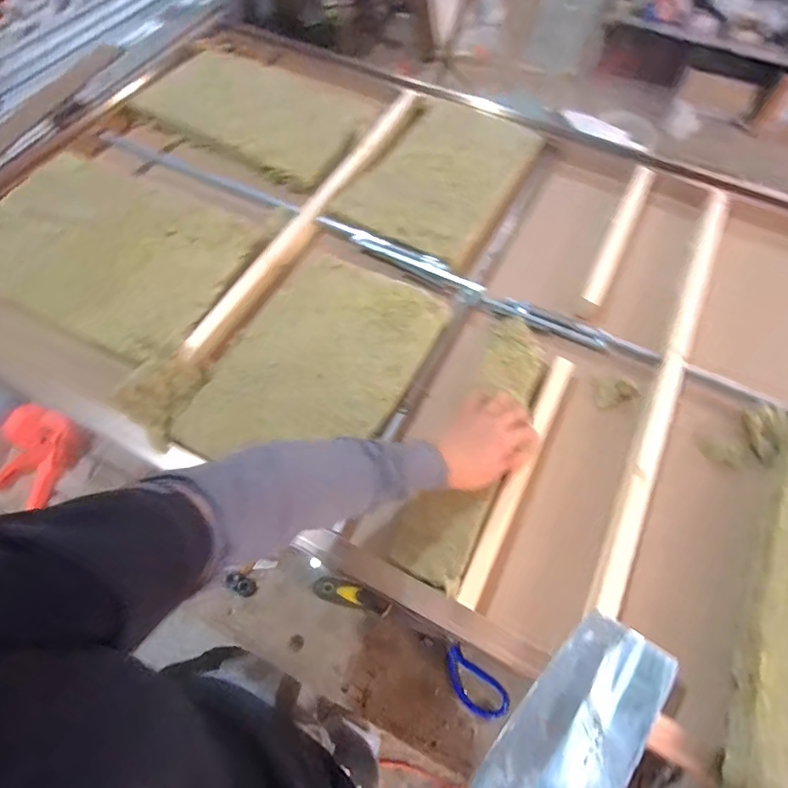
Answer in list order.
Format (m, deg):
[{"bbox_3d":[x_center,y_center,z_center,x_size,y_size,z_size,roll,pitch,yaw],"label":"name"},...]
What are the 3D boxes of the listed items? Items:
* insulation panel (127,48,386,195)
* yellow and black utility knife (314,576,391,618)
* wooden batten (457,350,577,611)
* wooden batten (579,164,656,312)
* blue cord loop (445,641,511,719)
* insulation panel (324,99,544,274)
[{"bbox_3d":[-0.291,-0.626,1.012,0.487,0.076,0.298,26,64,12],"label":"insulation panel"},{"bbox_3d":[-0.060,0.286,0.670,0.111,0.017,0.031,14,63,6],"label":"yellow and black utility knife"},{"bbox_3d":[0.174,0.103,0.647,0.029,0.024,0.383,26,64,12],"label":"wooden batten"},{"bbox_3d":[0.420,-0.302,0.871,0.037,0.019,0.367,26,64,12],"label":"wooden batten"},{"bbox_3d":[0.106,0.390,0.631,0.097,0.005,0.049,36,78,27],"label":"blue cord loop"},{"bbox_3d":[0.100,-0.438,0.923,0.268,0.047,0.415,28,65,13],"label":"insulation panel"}]

